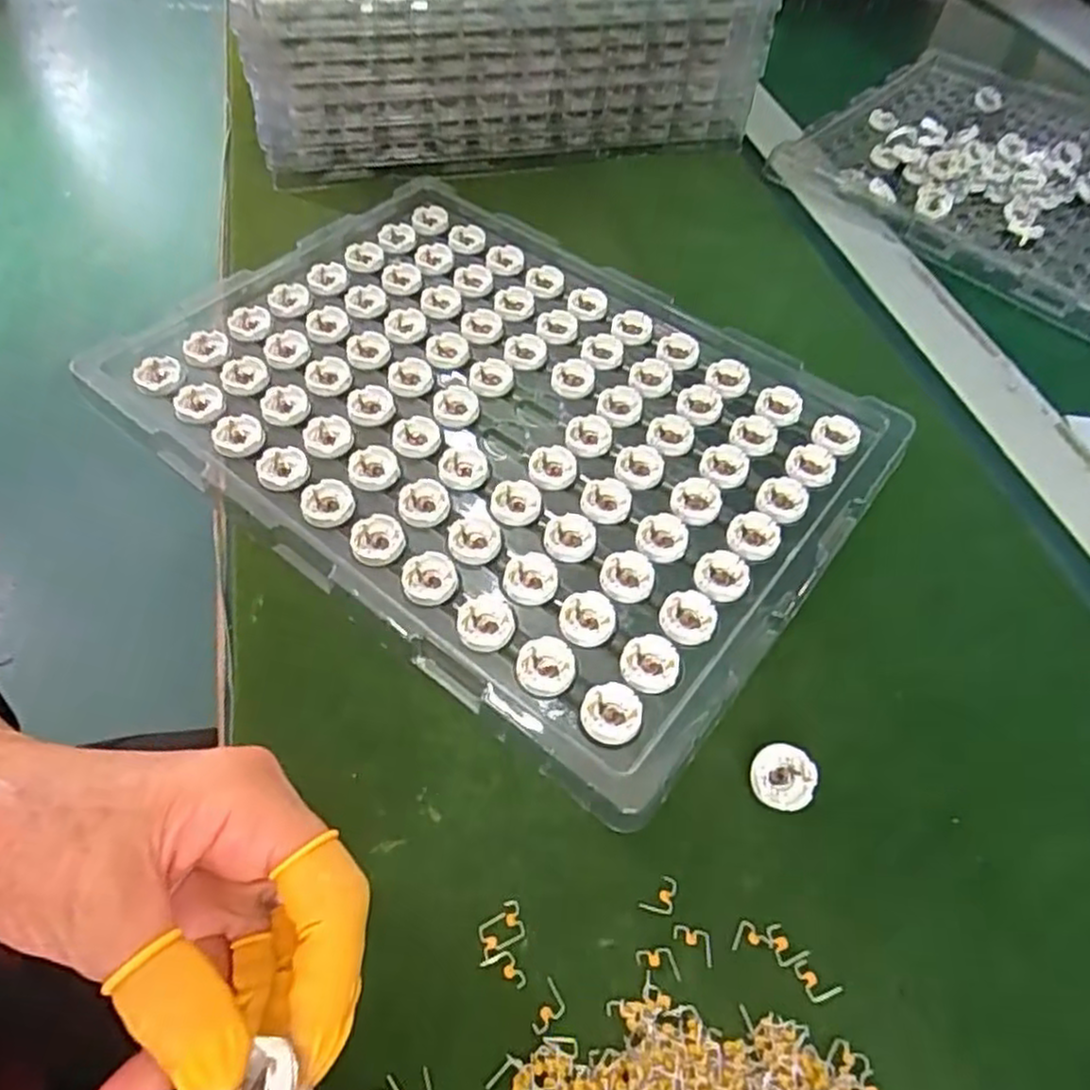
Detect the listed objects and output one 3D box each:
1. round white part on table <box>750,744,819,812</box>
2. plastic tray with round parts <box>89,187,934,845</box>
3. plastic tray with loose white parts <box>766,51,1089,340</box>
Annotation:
[{"bbox_3d":[0.088,0.086,0.271,0.023,0.010,0.021,3,54,-4],"label":"round white part on table"},{"bbox_3d":[-0.029,-0.073,0.370,0.353,0.016,0.253,34,58,18],"label":"plastic tray with round parts"},{"bbox_3d":[0.368,-0.311,0.578,0.248,0.016,0.352,35,59,18],"label":"plastic tray with loose white parts"}]

